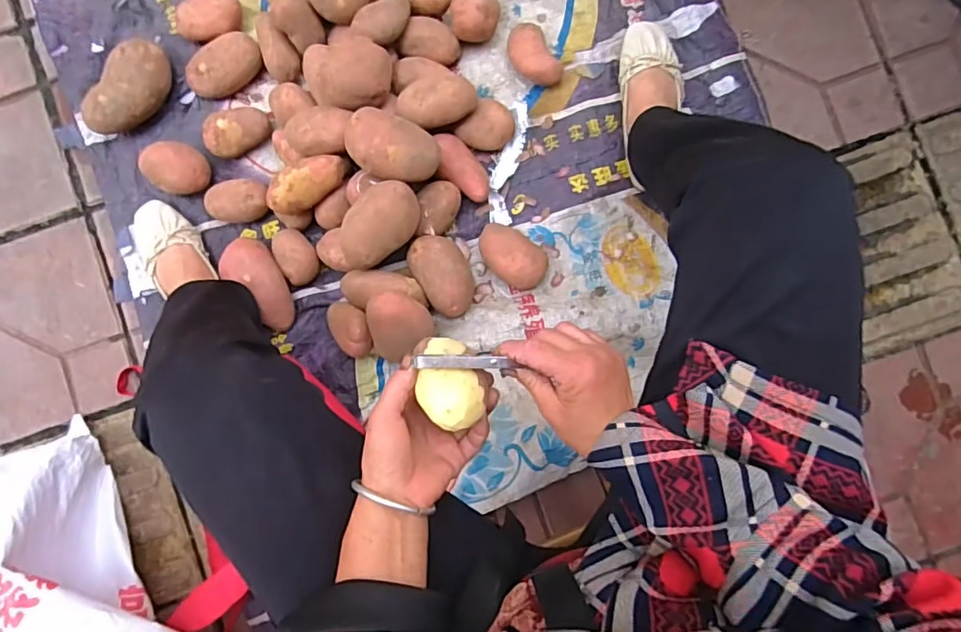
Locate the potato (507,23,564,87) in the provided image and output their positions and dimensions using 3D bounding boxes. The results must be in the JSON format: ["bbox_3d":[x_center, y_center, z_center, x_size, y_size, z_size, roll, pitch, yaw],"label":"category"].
[{"bbox_3d":[0.076,-0.379,0.793,0.063,0.041,0.098,-30,90,1],"label":"potato"}]

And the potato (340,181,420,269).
[{"bbox_3d":[-0.137,-0.121,0.738,0.082,0.068,0.129,29,90,-1],"label":"potato"}]

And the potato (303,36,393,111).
[{"bbox_3d":[-0.186,-0.329,0.731,0.123,0.057,0.095,5,90,-1],"label":"potato"}]

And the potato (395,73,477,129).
[{"bbox_3d":[-0.060,-0.294,0.755,0.109,0.052,0.065,-14,90,-1],"label":"potato"}]

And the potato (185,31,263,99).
[{"bbox_3d":[-0.375,-0.366,0.802,0.114,0.049,0.071,-37,91,-1],"label":"potato"}]

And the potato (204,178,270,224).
[{"bbox_3d":[-0.356,-0.167,0.797,0.090,0.043,0.062,-7,90,-1],"label":"potato"}]

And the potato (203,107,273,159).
[{"bbox_3d":[-0.353,-0.268,0.799,0.094,0.049,0.062,-17,91,-1],"label":"potato"}]

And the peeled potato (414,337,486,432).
[{"bbox_3d":[-0.027,0.052,0.442,0.051,0.052,0.074,-25,87,-1],"label":"peeled potato"}]

